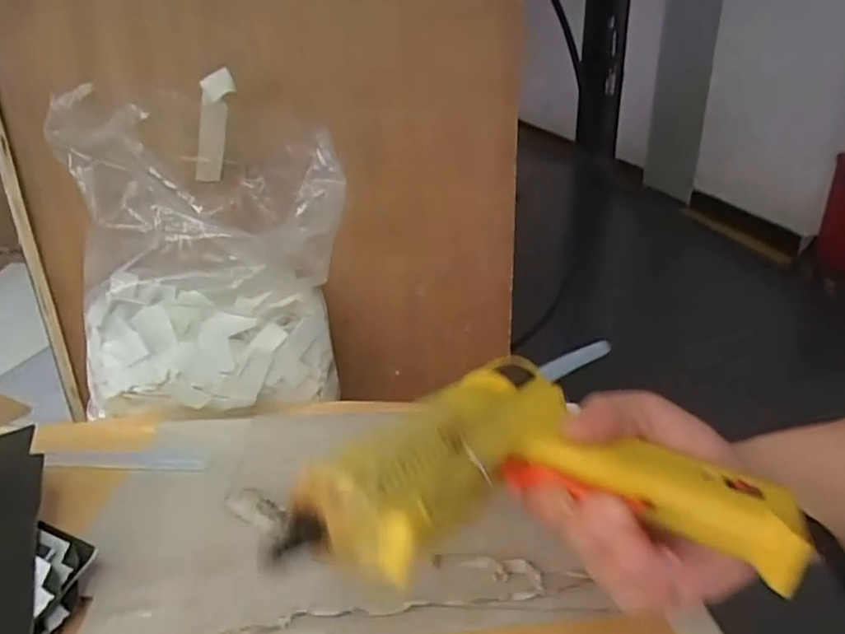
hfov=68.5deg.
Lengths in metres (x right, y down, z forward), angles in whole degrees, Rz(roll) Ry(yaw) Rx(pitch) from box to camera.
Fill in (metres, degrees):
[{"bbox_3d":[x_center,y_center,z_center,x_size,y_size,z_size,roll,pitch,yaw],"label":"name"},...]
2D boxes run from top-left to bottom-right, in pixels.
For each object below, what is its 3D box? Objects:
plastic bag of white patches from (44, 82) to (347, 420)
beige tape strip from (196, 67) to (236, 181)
[{"bbox_3d":[-0.163,-0.041,0.476,0.192,0.226,0.111,-8,25,-16],"label":"plastic bag of white patches"},{"bbox_3d":[-0.155,-0.140,0.463,0.021,0.096,0.005,4,51,-19],"label":"beige tape strip"}]

